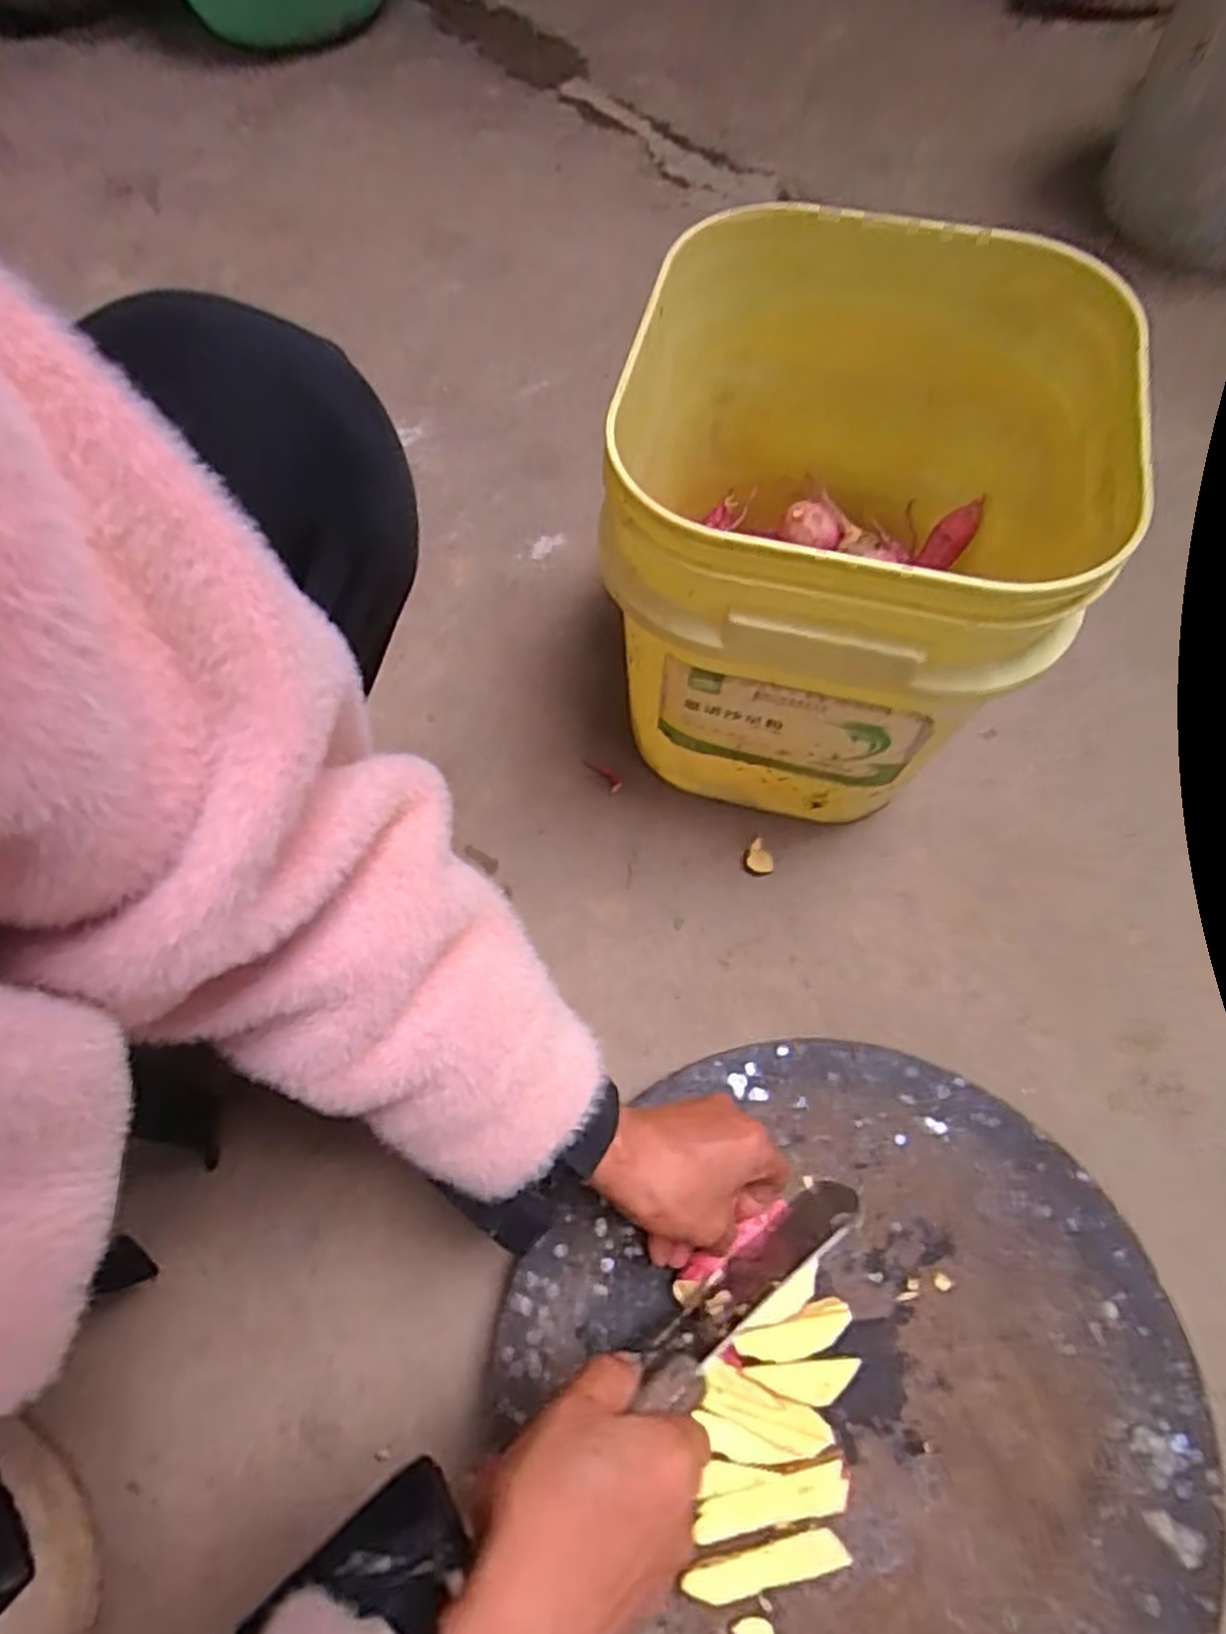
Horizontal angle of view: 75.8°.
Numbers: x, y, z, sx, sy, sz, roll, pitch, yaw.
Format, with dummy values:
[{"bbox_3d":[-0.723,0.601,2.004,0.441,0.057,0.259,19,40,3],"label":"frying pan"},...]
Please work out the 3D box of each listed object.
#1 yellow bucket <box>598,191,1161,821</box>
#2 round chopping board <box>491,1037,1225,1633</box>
[{"bbox_3d":[0.137,-0.157,0.501,0.246,0.286,0.256,13,68,7],"label":"yellow bucket"},{"bbox_3d":[0.121,0.313,0.423,0.355,0.044,0.358,0,66,0],"label":"round chopping board"}]

